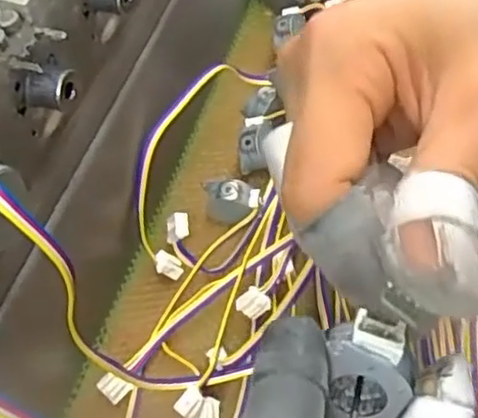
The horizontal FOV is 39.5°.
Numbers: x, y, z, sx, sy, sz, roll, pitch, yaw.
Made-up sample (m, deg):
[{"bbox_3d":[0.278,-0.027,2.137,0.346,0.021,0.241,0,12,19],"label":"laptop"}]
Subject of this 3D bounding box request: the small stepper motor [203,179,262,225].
[{"bbox_3d":[-0.004,-0.004,0.340,0.029,0.018,0.014,7,59,6],"label":"small stepper motor"}]

